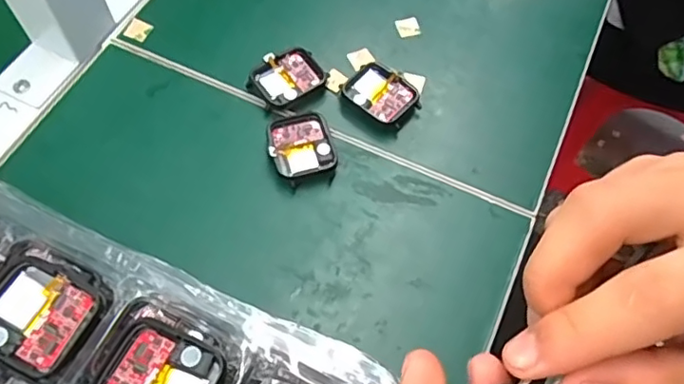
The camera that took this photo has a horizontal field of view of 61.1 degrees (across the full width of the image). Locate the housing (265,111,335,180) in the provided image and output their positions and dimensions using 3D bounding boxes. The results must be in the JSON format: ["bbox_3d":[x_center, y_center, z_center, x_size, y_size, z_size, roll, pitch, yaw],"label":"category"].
[{"bbox_3d":[-0.025,-0.027,0.351,0.038,0.010,0.042,-14,65,-10],"label":"housing"}]

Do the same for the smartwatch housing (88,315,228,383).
[{"bbox_3d":[-0.067,0.067,0.207,0.042,0.005,0.038,24,64,11],"label":"smartwatch housing"}]

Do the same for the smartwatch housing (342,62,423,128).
[{"bbox_3d":[0.025,-0.061,0.372,0.046,0.010,0.036,32,66,12],"label":"smartwatch housing"}]

